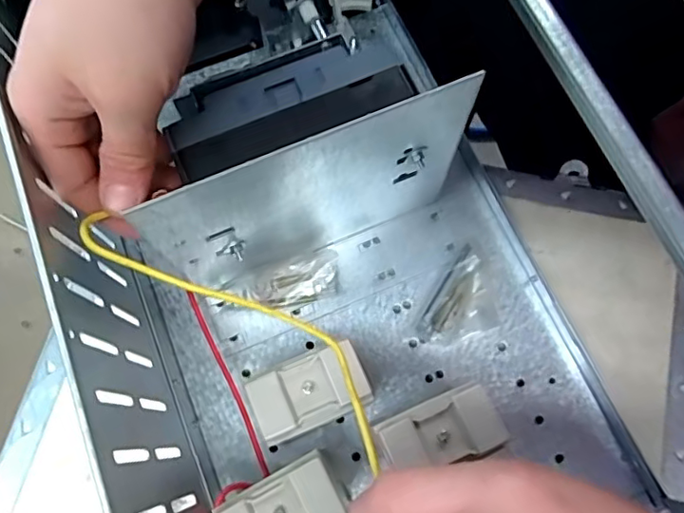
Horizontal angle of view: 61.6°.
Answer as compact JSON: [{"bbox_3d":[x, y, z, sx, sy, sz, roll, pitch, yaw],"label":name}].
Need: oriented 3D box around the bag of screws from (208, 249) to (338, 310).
[{"bbox_3d":[-0.040,0.019,0.371,0.079,0.030,0.026,-18,73,-4],"label":"bag of screws"}]

